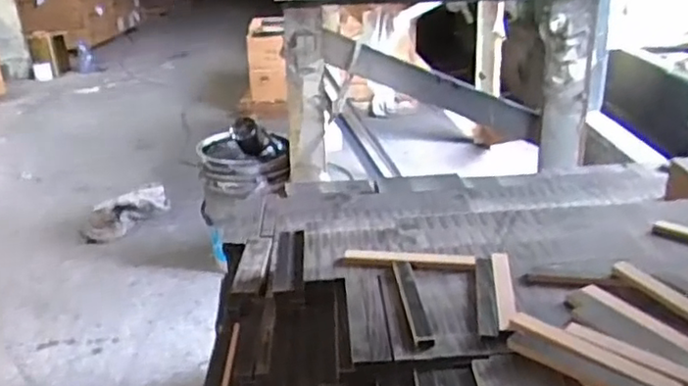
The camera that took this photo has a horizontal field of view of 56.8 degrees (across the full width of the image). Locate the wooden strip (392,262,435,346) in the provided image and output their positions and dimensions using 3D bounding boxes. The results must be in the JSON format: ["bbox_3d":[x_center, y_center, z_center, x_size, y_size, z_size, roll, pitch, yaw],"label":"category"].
[{"bbox_3d":[0.082,0.126,0.763,0.023,0.012,0.163,-5,23,-4],"label":"wooden strip"}]

